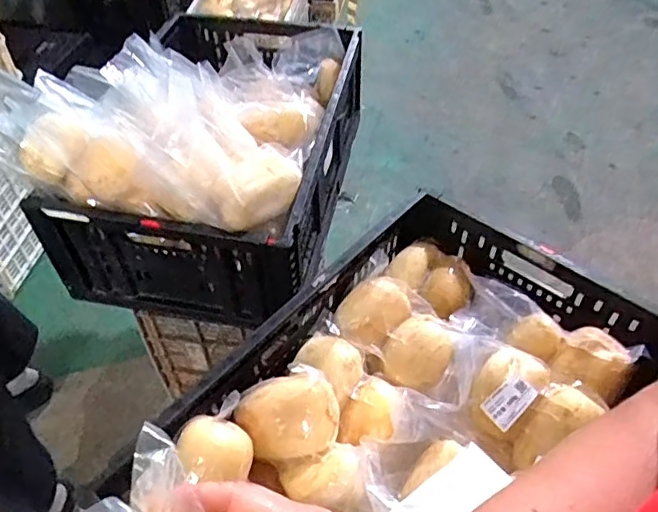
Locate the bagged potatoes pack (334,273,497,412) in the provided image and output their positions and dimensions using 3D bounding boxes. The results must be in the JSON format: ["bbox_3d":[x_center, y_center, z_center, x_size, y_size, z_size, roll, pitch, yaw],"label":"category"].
[{"bbox_3d":[0.107,0.104,0.741,0.203,0.065,0.115,36,58,27],"label":"bagged potatoes pack"}]

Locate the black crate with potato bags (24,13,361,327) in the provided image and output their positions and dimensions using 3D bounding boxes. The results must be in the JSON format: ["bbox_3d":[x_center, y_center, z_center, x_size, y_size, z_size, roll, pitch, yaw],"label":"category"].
[{"bbox_3d":[-0.182,-0.221,0.995,0.395,0.344,0.563,9,50,9],"label":"black crate with potato bags"}]

